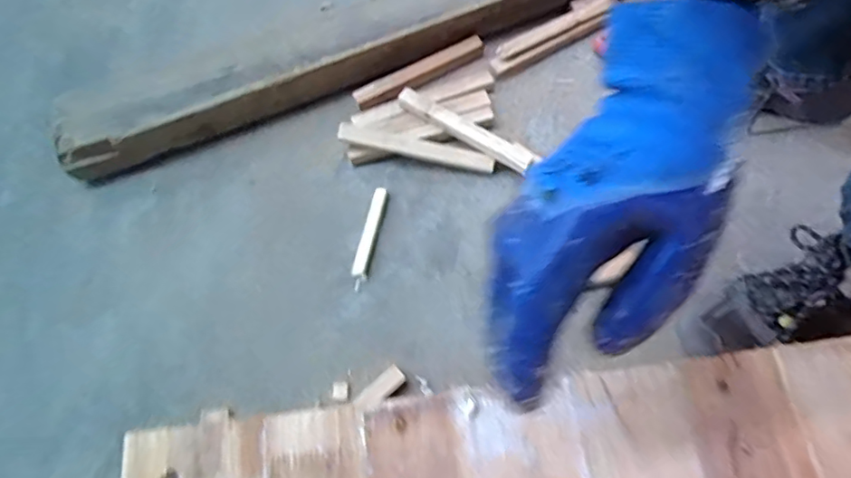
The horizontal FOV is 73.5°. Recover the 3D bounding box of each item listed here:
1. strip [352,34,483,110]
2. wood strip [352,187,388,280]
[{"bbox_3d":[-0.005,-0.209,0.716,0.177,0.015,0.025,-28,64,-9],"label":"strip"},{"bbox_3d":[-0.062,-0.009,0.643,0.018,0.008,0.110,9,64,10],"label":"wood strip"}]

